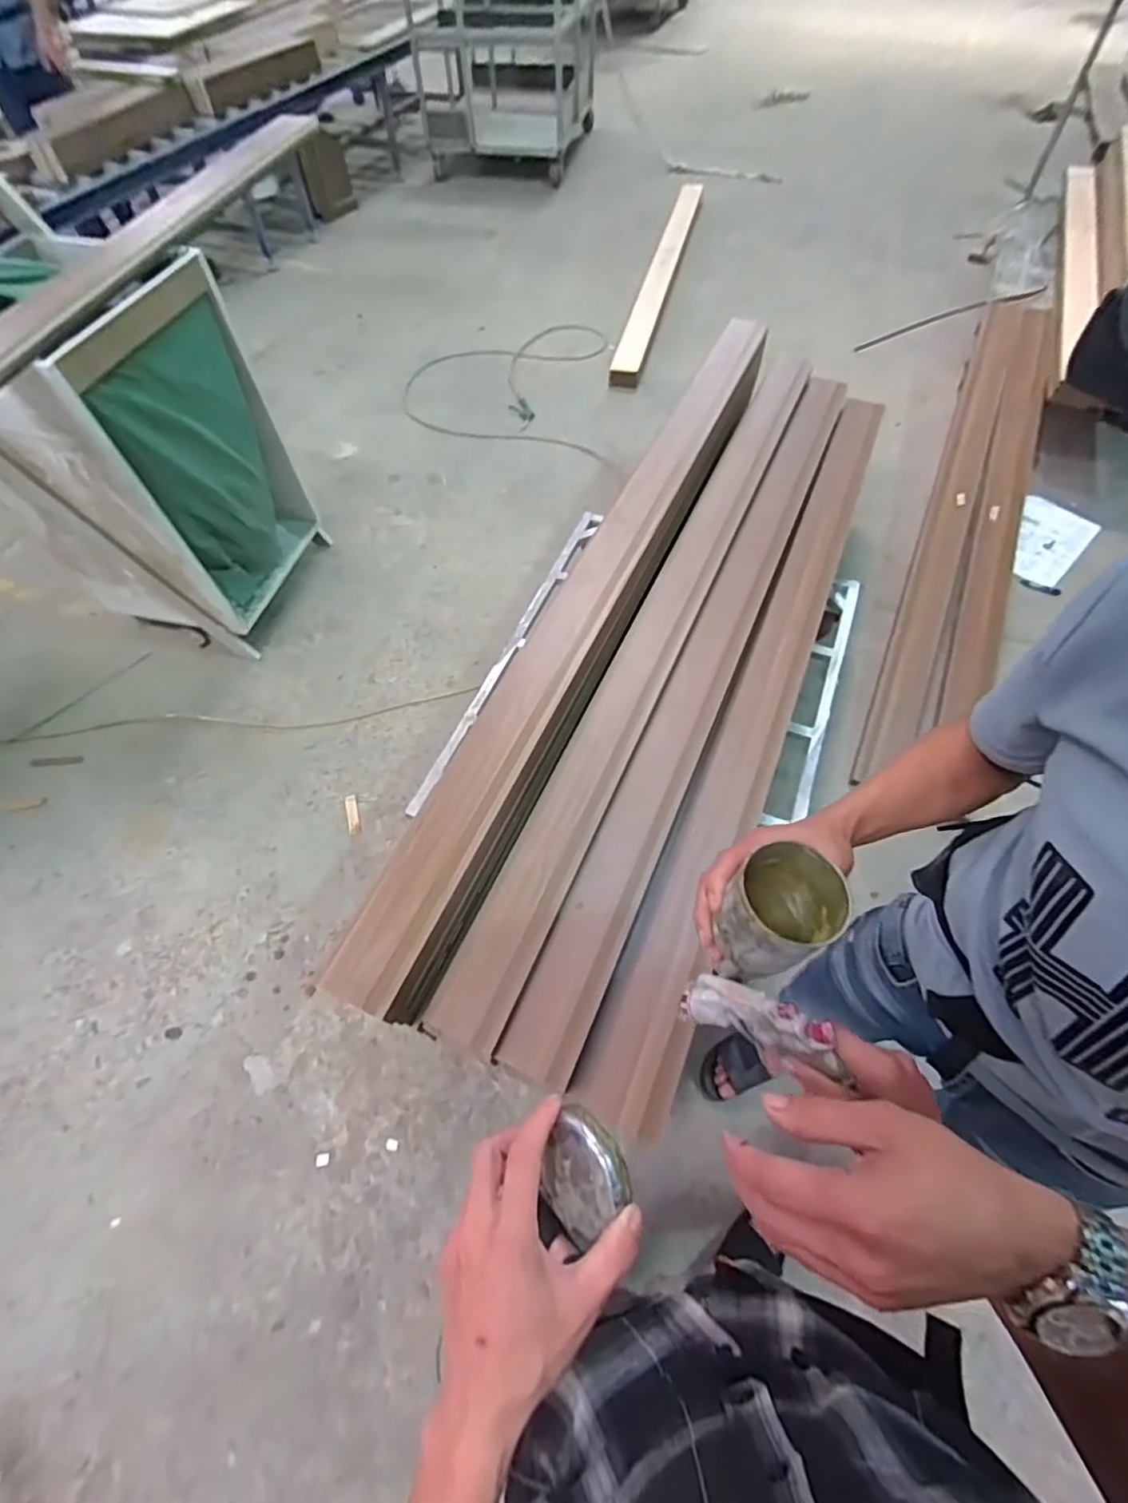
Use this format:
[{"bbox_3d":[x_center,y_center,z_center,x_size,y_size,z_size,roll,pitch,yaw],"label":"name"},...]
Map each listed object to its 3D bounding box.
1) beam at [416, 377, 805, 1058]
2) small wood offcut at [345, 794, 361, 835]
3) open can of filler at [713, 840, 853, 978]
[{"bbox_3d":[0.282,-0.364,1.508,0.146,0.085,2.158,21,62,13],"label":"beam"},{"bbox_3d":[-0.590,0.175,1.725,0.033,0.019,0.113,-10,61,-10],"label":"small wood offcut"},{"bbox_3d":[0.164,0.129,0.488,0.079,0.102,0.069,-27,62,-14],"label":"open can of filler"}]

